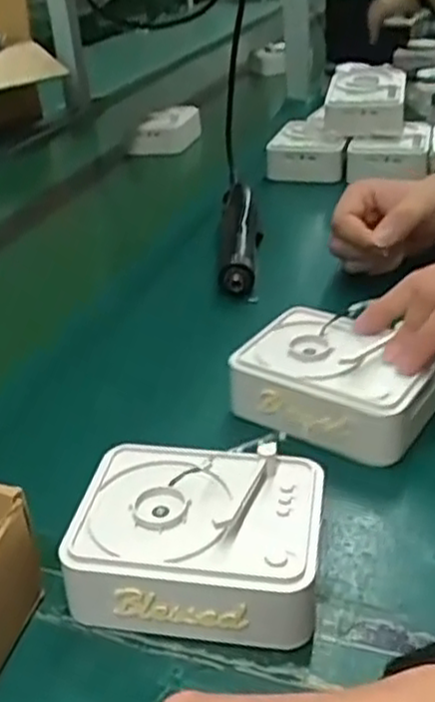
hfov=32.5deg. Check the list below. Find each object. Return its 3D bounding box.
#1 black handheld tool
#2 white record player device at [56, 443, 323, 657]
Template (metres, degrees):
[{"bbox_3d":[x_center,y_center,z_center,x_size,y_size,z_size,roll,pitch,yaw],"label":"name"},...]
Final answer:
[{"bbox_3d":[0.024,-0.120,0.763,0.041,0.039,0.209,-3,30,4],"label":"black handheld tool"},{"bbox_3d":[-0.010,0.100,0.394,0.123,0.054,0.101,0,30,8],"label":"white record player device"}]

